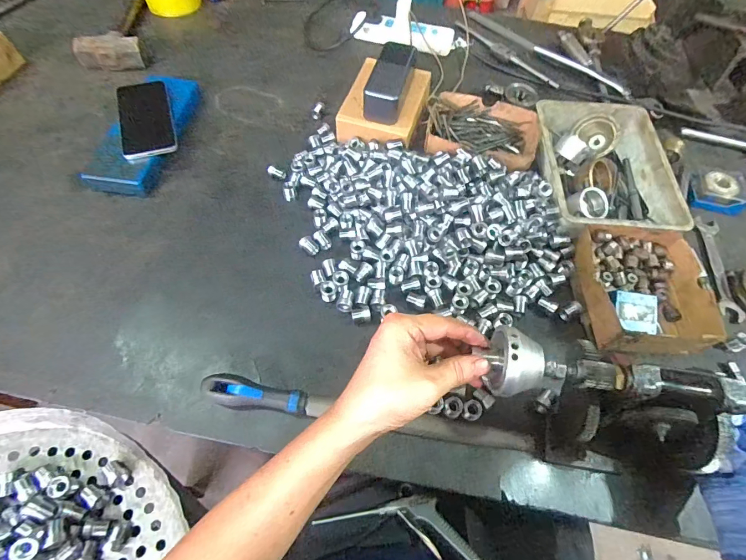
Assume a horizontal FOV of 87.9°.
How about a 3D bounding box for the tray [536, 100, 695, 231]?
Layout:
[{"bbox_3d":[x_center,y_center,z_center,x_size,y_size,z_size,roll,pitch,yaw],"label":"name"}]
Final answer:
[{"bbox_3d":[0.339,-0.164,0.583,0.170,0.061,0.248,4,60,-1],"label":"tray"}]

